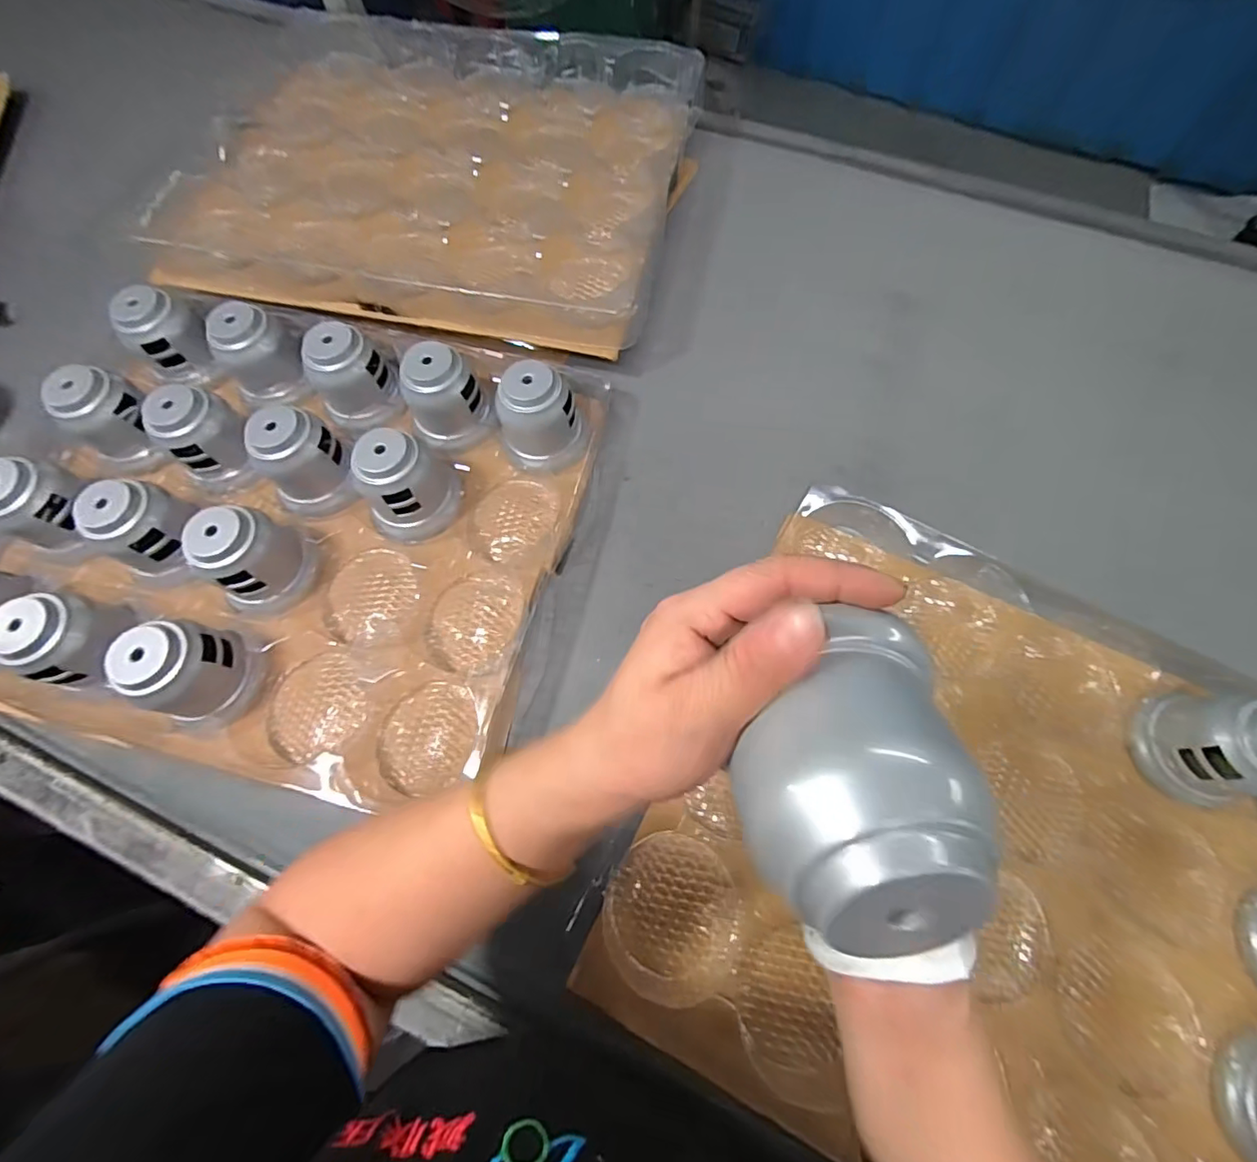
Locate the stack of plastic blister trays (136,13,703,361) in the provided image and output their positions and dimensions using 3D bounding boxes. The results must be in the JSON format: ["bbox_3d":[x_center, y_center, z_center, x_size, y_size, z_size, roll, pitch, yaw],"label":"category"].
[{"bbox_3d":[-0.228,-0.499,0.644,0.571,0.044,0.478,11,69,5],"label":"stack of plastic blister trays"}]

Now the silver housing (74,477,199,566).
[{"bbox_3d":[-0.428,-0.053,0.476,0.064,0.058,0.059,1,69,-1],"label":"silver housing"}]

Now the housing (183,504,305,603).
[{"bbox_3d":[-0.331,-0.027,0.467,0.059,0.063,0.070,32,72,12],"label":"housing"}]

